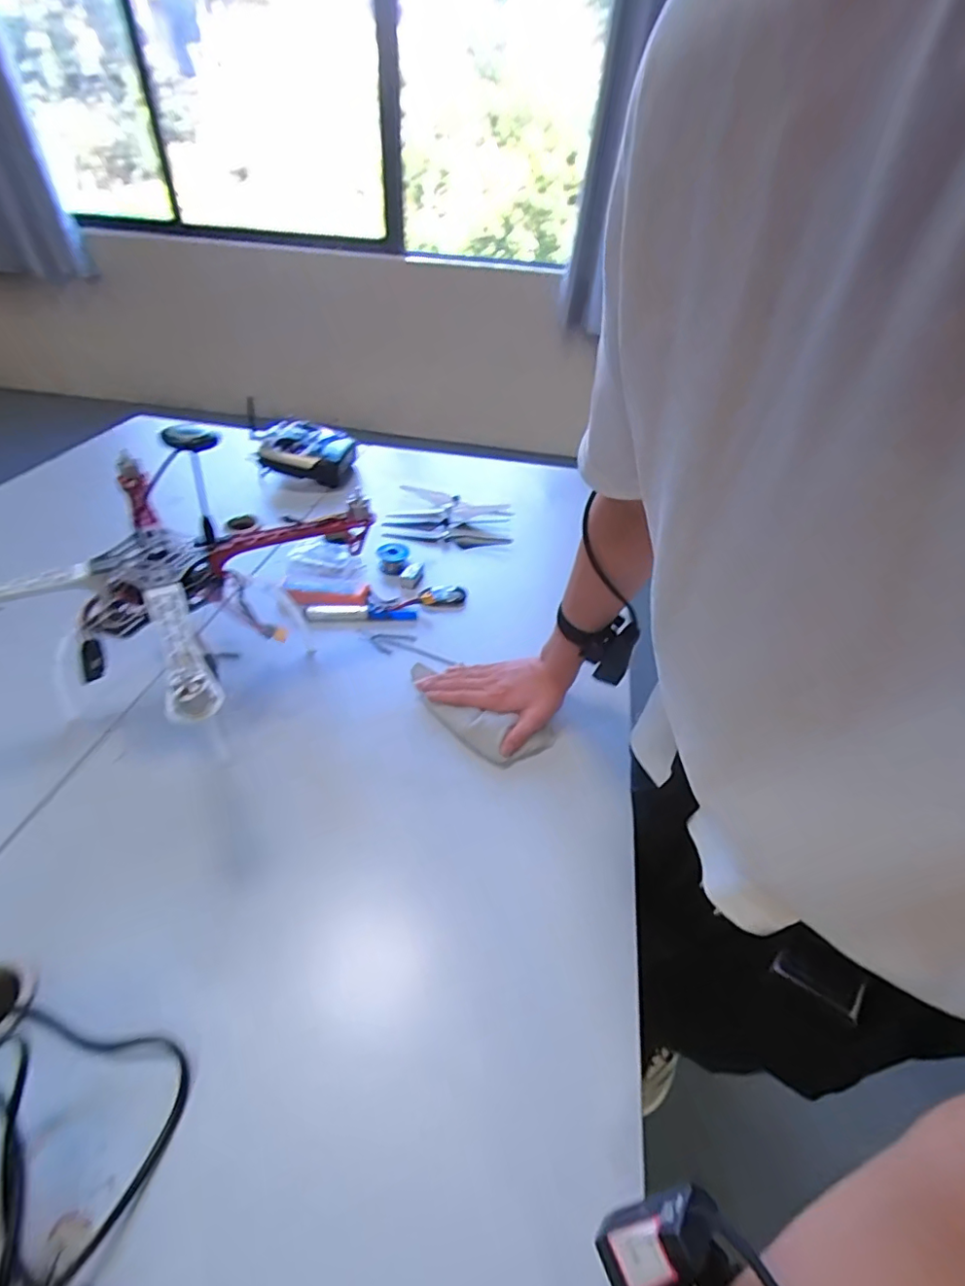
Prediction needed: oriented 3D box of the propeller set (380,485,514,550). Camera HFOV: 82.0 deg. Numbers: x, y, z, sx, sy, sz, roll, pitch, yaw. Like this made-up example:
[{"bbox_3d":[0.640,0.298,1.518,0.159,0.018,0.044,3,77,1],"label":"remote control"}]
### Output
[{"bbox_3d":[-0.065,-0.256,1.090,0.236,0.015,0.226,6,40,1],"label":"propeller set"}]

